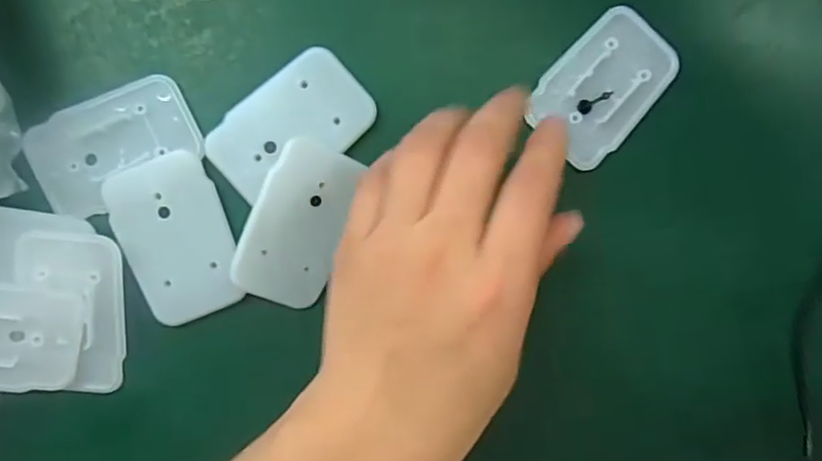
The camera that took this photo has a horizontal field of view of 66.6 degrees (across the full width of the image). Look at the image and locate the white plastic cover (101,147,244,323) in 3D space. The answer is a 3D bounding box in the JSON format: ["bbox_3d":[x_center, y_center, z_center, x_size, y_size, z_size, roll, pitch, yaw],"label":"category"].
[{"bbox_3d":[-0.100,0.003,0.267,0.043,0.006,0.069,-24,93,-3],"label":"white plastic cover"}]

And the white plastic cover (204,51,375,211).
[{"bbox_3d":[-0.051,-0.044,0.269,0.068,0.007,0.041,-40,94,-2],"label":"white plastic cover"}]

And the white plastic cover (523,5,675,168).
[{"bbox_3d":[0.088,-0.066,0.283,0.045,0.005,0.067,43,85,-2],"label":"white plastic cover"}]

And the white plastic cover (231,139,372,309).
[{"bbox_3d":[-0.049,-0.003,0.267,0.040,0.004,0.069,19,93,-31],"label":"white plastic cover"}]

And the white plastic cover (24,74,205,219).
[{"bbox_3d":[-0.125,-0.036,0.265,0.067,0.005,0.043,-25,93,-3],"label":"white plastic cover"}]

